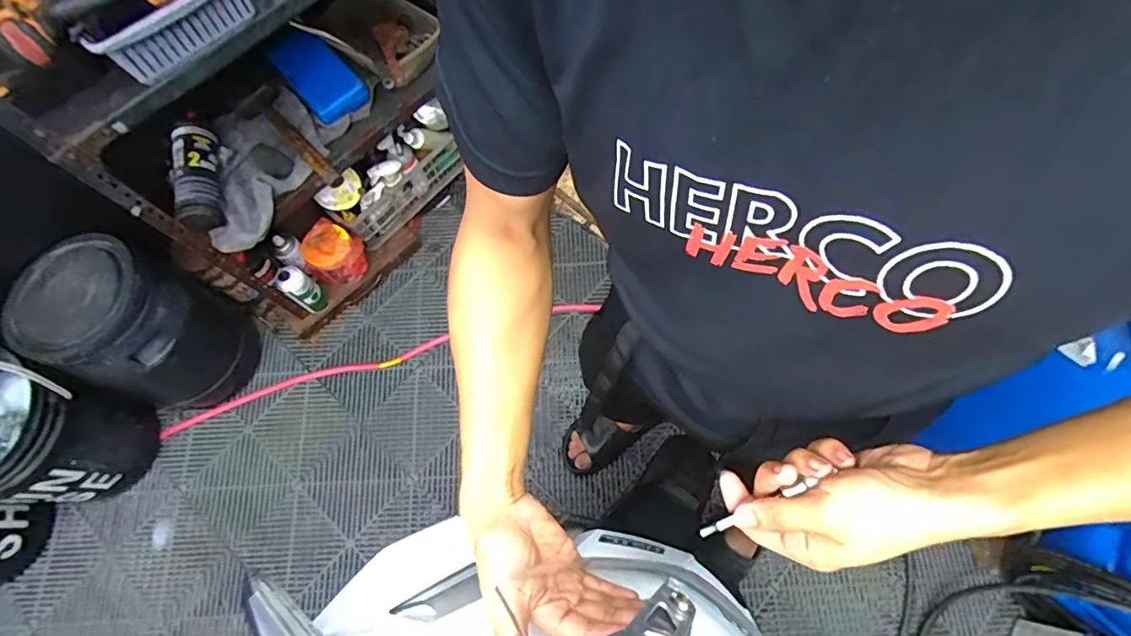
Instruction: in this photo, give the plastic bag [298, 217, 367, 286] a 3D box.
[{"bbox_3d":[-0.585,-0.155,1.385,0.120,0.125,0.133,28,72,10],"label":"plastic bag"}]

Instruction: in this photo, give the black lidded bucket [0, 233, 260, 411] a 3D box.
[{"bbox_3d":[-0.968,0.026,1.248,0.295,0.443,0.279,0,72,0],"label":"black lidded bucket"}]

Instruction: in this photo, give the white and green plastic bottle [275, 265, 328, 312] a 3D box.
[{"bbox_3d":[-0.652,-0.070,1.340,0.068,0.152,0.067,0,70,0],"label":"white and green plastic bottle"}]

